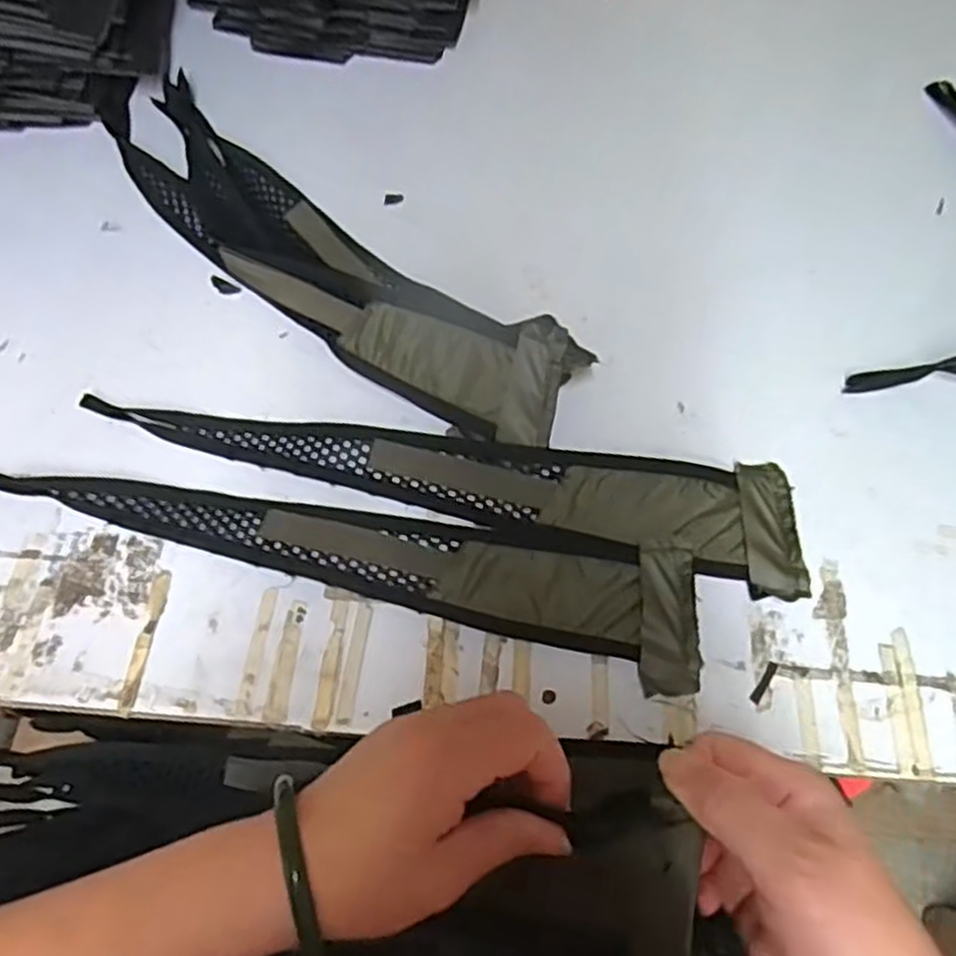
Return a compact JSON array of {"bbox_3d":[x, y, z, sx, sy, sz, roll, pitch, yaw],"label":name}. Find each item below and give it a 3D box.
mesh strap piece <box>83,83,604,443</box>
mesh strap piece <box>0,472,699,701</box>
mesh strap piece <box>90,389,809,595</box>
[{"bbox_3d":[-0.134,-0.186,0.591,0.492,0.049,0.108,39,71,18],"label":"mesh strap piece"},{"bbox_3d":[-0.095,0.048,0.497,0.460,0.013,0.082,10,65,6],"label":"mesh strap piece"},{"bbox_3d":[-0.020,-0.012,0.523,0.457,0.015,0.075,13,66,7],"label":"mesh strap piece"}]

